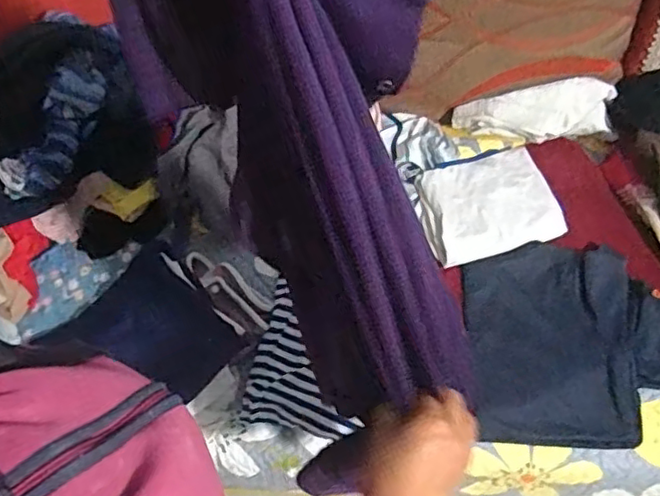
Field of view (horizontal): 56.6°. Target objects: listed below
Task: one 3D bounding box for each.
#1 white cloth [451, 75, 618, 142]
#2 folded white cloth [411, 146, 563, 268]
[{"bbox_3d":[0.370,-0.249,1.129,0.276,0.024,0.105,-5,81,17],"label":"white cloth"},{"bbox_3d":[0.269,-0.076,1.063,0.224,0.032,0.184,-13,63,-4],"label":"folded white cloth"}]

